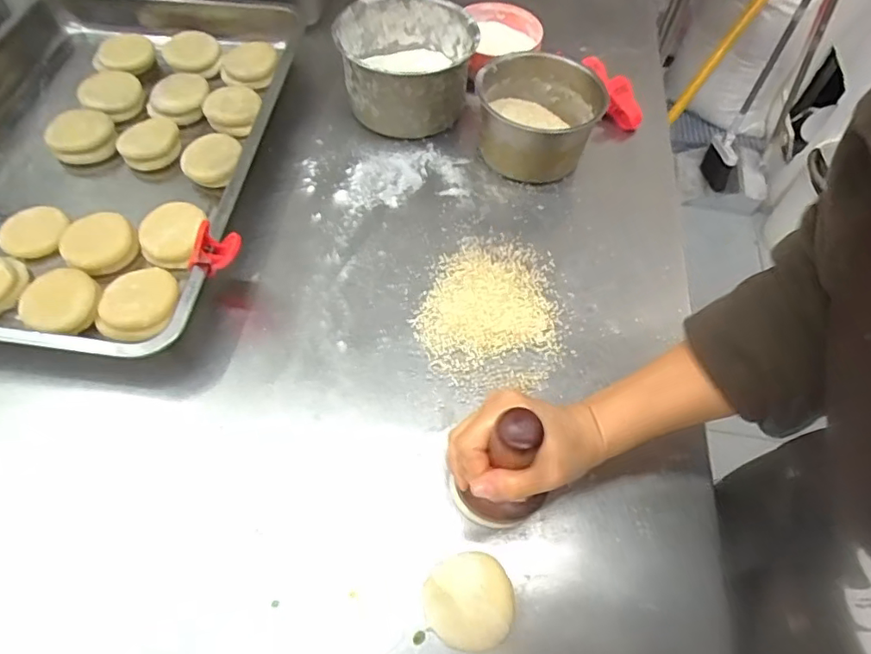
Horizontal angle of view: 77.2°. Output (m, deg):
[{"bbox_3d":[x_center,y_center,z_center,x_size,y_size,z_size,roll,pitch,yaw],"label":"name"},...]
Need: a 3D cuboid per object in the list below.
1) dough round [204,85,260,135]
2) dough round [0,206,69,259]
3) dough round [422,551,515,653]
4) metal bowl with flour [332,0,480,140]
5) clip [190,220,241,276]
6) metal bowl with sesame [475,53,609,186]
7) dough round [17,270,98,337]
[{"bbox_3d":[-0.224,-0.240,0.606,0.060,0.026,0.067,-14,60,-10],"label":"dough round"},{"bbox_3d":[-0.384,-0.090,0.524,0.065,0.015,0.058,36,64,18],"label":"dough round"},{"bbox_3d":[0.022,0.185,0.369,0.058,0.018,0.058,1,59,-1],"label":"dough round"},{"bbox_3d":[-0.030,-0.295,0.621,0.146,0.086,0.145,-8,59,-7],"label":"metal bowl with flour"},{"bbox_3d":[-0.183,-0.064,0.452,0.042,0.040,0.025,-34,66,-20],"label":"clip"},{"bbox_3d":[0.108,-0.228,0.592,0.123,0.069,0.126,1,59,-1],"label":"metal bowl with sesame"},{"bbox_3d":[-0.313,-0.020,0.457,0.062,0.019,0.059,1,59,-1],"label":"dough round"}]

